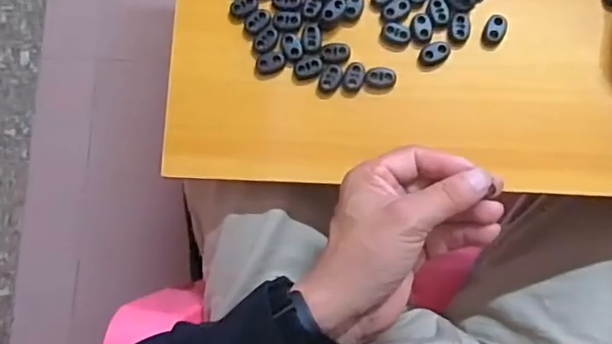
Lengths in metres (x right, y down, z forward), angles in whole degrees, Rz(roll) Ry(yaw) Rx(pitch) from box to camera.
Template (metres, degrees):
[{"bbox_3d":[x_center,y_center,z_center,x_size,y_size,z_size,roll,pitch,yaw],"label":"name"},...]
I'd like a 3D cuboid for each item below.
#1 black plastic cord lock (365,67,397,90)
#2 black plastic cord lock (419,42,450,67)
[{"bbox_3d":[0.054,-0.067,0.412,0.021,0.007,0.014,1,82,5],"label":"black plastic cord lock"},{"bbox_3d":[0.092,-0.085,0.412,0.023,0.005,0.015,-17,81,2],"label":"black plastic cord lock"}]

